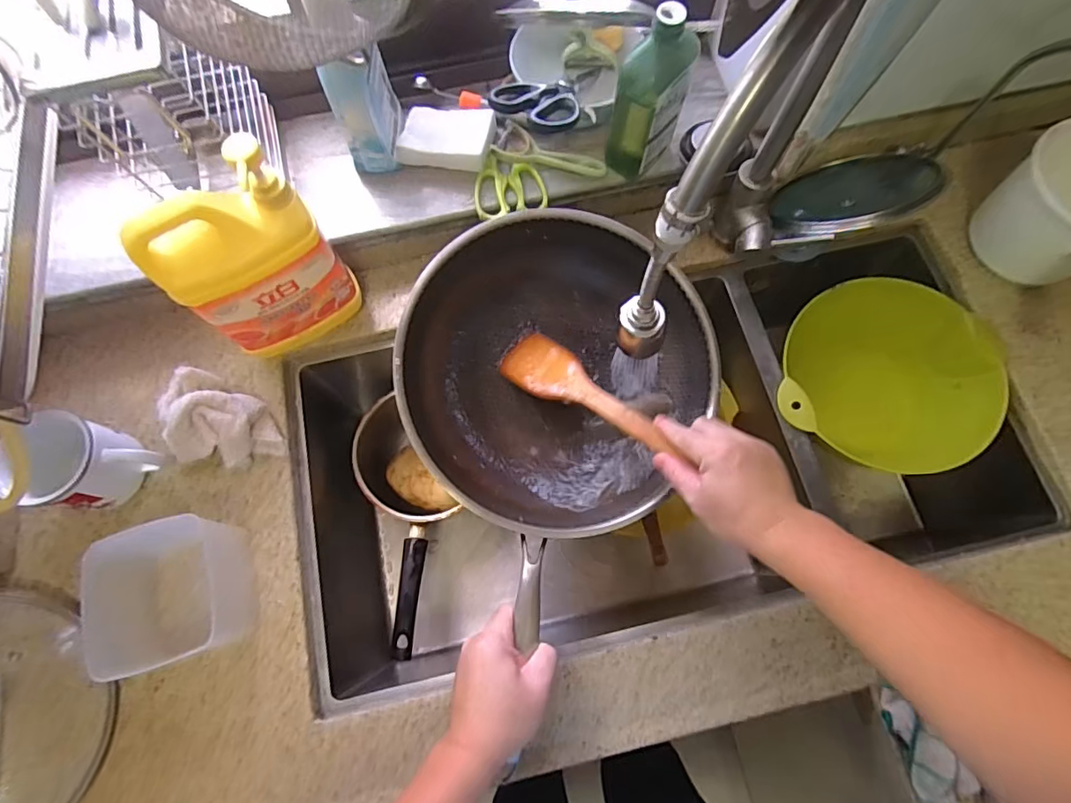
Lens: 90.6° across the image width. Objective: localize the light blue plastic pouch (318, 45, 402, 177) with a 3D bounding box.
[{"bbox_3d":[-0.188,-0.329,0.575,0.059,0.137,0.101,-8,72,-1],"label":"light blue plastic pouch"}]

